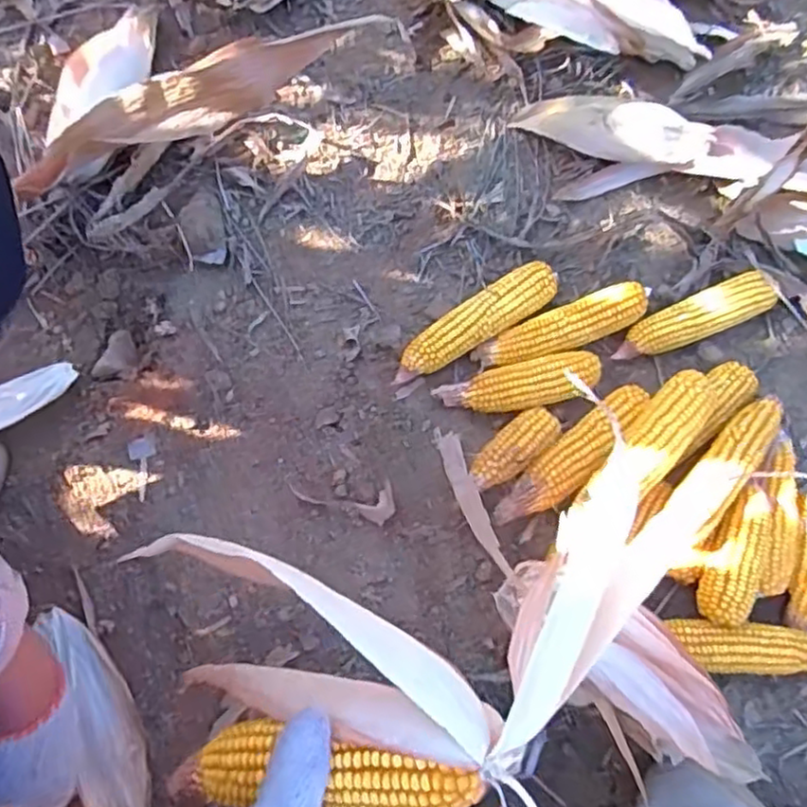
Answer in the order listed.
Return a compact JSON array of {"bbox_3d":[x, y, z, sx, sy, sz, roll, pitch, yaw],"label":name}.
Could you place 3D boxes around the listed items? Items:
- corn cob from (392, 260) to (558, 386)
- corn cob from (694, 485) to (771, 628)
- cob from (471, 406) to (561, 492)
[{"bbox_3d":[0.071,-0.085,0.710,0.192,0.044,0.051,-29,80,-11],"label":"corn cob"},{"bbox_3d":[0.309,0.143,0.647,0.051,0.043,0.126,21,74,-1],"label":"corn cob"},{"bbox_3d":[0.107,0.046,0.684,0.106,0.041,0.044,-42,83,-13],"label":"cob"}]

